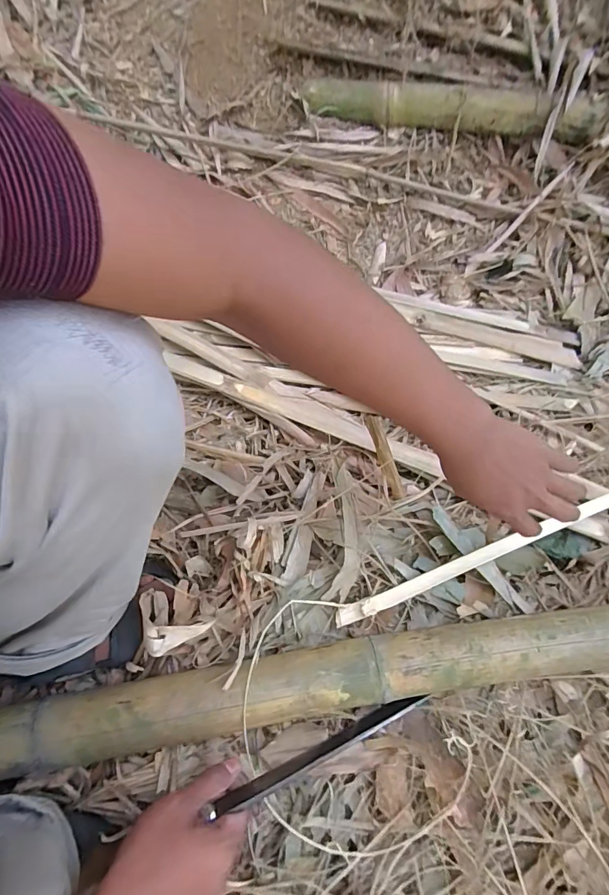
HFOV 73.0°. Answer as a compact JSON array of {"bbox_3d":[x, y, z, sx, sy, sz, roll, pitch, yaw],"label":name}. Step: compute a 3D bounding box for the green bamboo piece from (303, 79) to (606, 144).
[{"bbox_3d":[0.254,-0.610,0.746,0.524,0.059,0.063,10,62,9],"label":"green bamboo piece"}]

